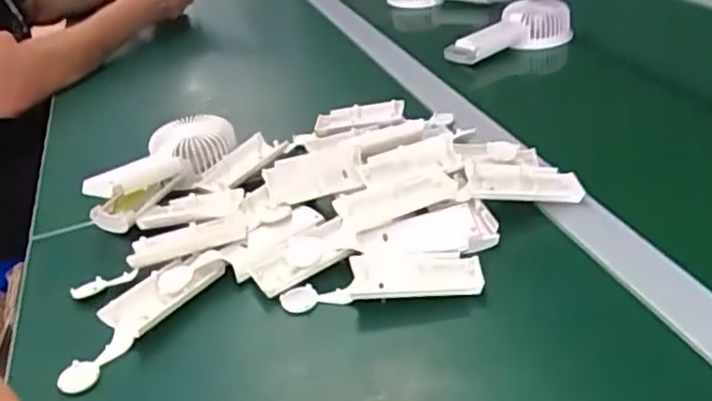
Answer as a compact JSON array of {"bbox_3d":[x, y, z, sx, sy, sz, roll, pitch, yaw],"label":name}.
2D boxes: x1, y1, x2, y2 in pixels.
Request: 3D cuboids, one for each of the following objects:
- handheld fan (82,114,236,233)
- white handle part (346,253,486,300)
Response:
[{"bbox_3d":[-0.171,-0.031,0.613,0.064,0.044,0.154,17,39,36],"label":"handheld fan"},{"bbox_3d":[0.040,0.050,0.464,0.087,0.015,0.039,-3,31,8],"label":"white handle part"}]

